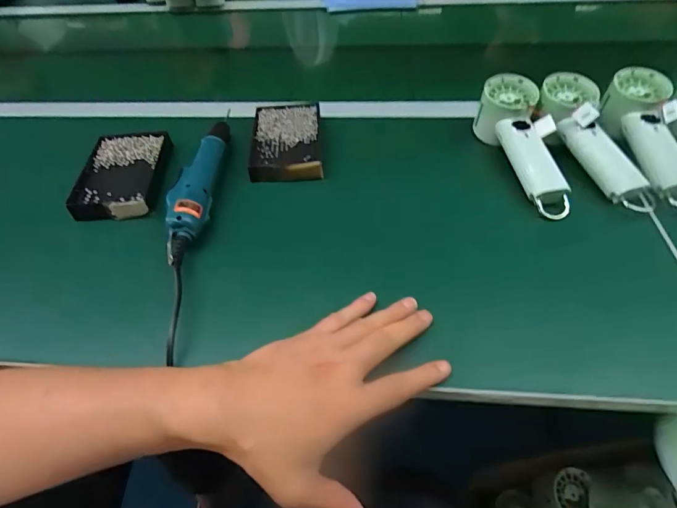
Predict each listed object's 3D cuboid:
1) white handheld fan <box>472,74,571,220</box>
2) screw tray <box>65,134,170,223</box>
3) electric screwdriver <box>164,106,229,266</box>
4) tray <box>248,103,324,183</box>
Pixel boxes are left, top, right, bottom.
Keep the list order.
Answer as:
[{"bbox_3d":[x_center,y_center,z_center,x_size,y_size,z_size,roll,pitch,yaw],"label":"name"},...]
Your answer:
[{"bbox_3d":[0.219,-0.128,0.476,0.067,0.064,0.185,-10,49,-4],"label":"white handheld fan"},{"bbox_3d":[-0.262,-0.100,0.506,0.095,0.023,0.141,-4,49,1],"label":"screw tray"},{"bbox_3d":[-0.159,-0.083,0.464,0.038,0.030,0.221,-1,49,3],"label":"electric screwdriver"},{"bbox_3d":[-0.069,-0.148,0.540,0.089,0.026,0.137,-5,49,0],"label":"tray"}]

